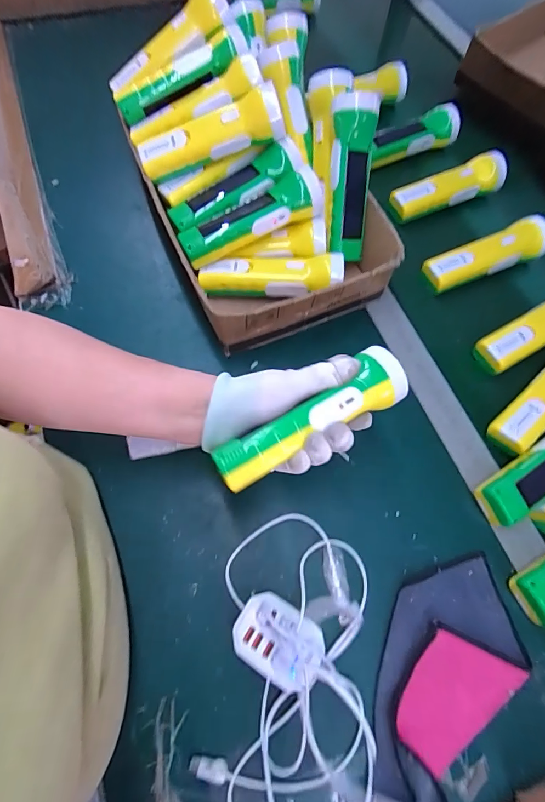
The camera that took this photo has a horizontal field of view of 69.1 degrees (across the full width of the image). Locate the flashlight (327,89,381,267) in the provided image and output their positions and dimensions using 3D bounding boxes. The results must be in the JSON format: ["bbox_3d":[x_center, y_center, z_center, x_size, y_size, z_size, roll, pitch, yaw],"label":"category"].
[{"bbox_3d":[0.090,-0.251,0.458,0.048,0.050,0.164,0,107,-1],"label":"flashlight"}]

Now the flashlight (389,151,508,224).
[{"bbox_3d":[0.248,-0.306,0.564,0.179,0.043,0.045,-20,68,-11],"label":"flashlight"}]

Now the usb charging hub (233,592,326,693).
[{"bbox_3d":[0.006,0.201,0.333,0.074,0.034,0.054,31,68,11],"label":"usb charging hub"}]

